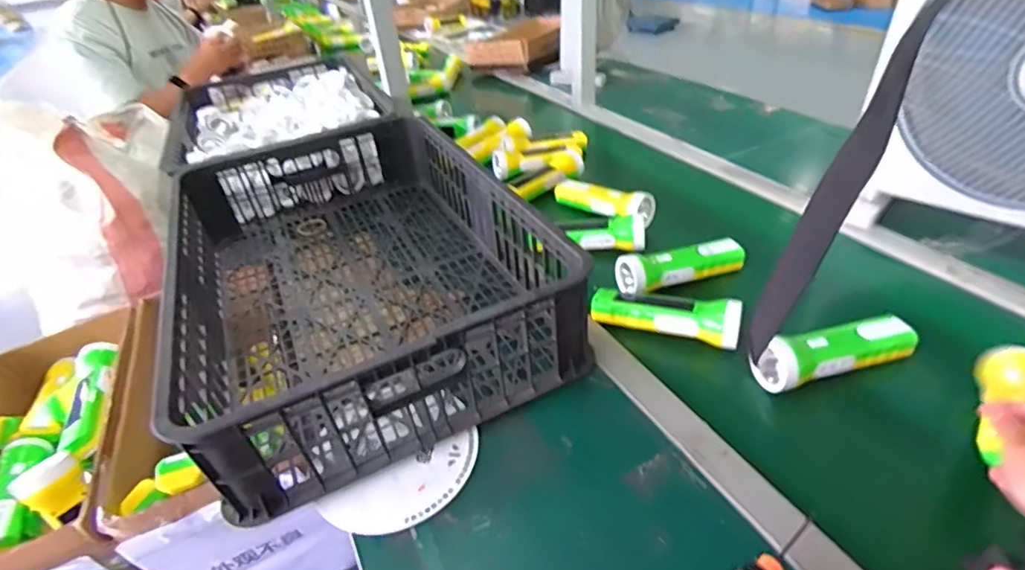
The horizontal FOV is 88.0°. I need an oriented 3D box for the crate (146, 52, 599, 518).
[{"bbox_3d":[-0.219,-0.049,0.722,0.405,0.137,0.629,-20,39,-20],"label":"crate"}]

